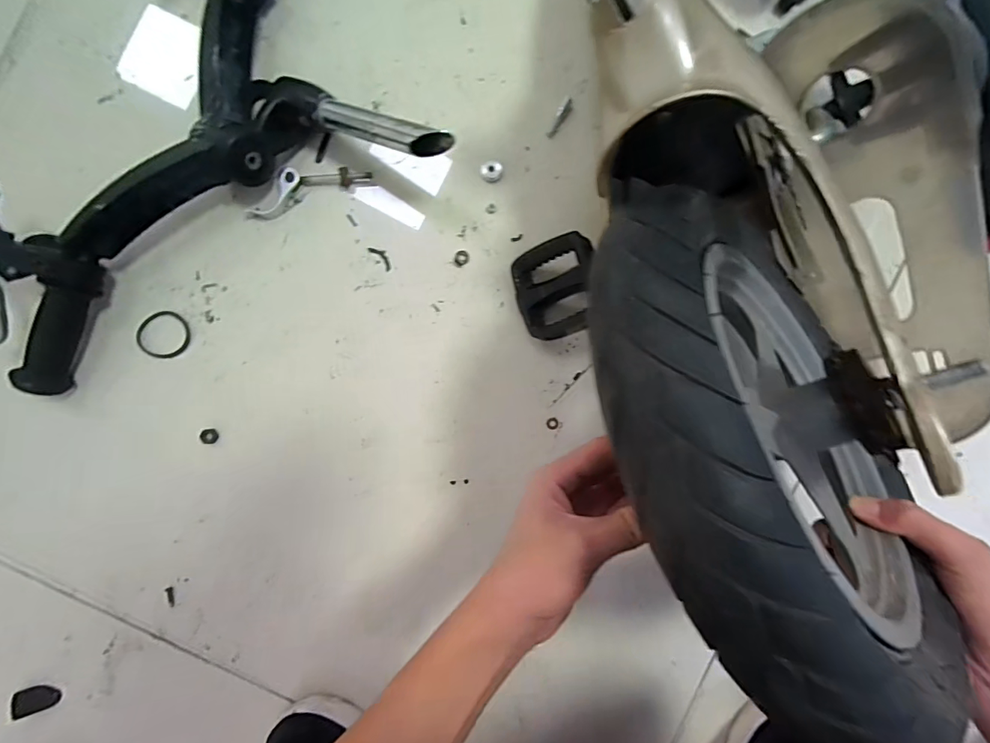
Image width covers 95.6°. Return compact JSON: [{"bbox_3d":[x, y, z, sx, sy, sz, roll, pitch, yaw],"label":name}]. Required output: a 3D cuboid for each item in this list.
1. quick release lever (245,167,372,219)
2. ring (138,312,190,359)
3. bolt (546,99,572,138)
[{"bbox_3d":[-0.167,-0.164,0.394,0.113,0.012,0.029,-19,91,-1],"label":"quick release lever"},{"bbox_3d":[-0.291,-0.032,0.394,0.045,0.004,0.042,0,90,-1],"label":"ring"},{"bbox_3d":[0.058,-0.228,0.404,0.010,0.006,0.036,30,90,-1],"label":"bolt"}]

